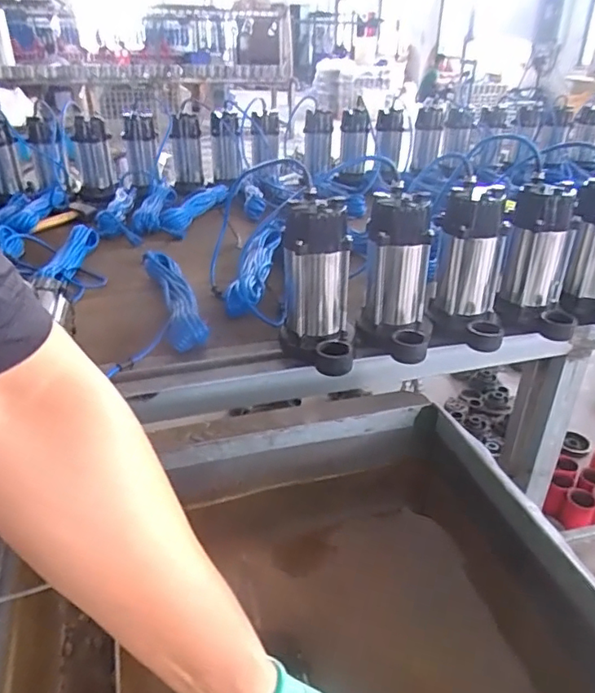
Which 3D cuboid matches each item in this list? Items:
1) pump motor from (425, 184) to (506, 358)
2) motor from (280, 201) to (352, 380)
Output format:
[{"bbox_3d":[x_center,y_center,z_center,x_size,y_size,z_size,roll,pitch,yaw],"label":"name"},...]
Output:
[{"bbox_3d":[0.287,-0.135,0.893,0.111,0.234,0.162,6,30,10],"label":"pump motor"},{"bbox_3d":[0.024,-0.086,0.815,0.108,0.235,0.148,1,29,1],"label":"motor"}]

